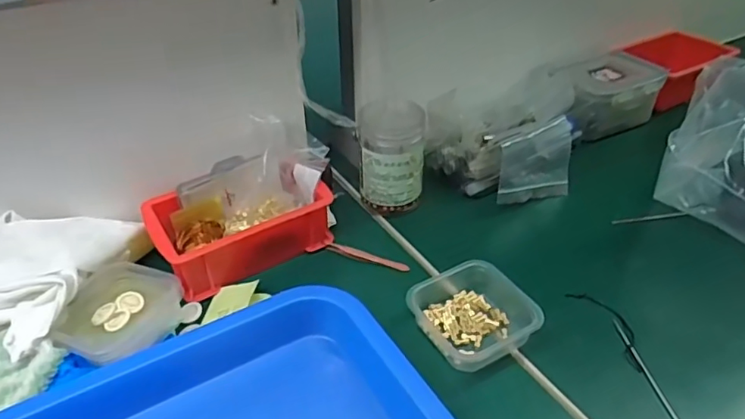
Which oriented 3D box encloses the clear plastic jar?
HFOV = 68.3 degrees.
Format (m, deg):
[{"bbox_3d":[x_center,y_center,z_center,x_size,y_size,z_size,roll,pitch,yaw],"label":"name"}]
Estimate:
[{"bbox_3d":[0.018,-0.052,0.538,0.066,0.096,0.066,0,37,1],"label":"clear plastic jar"}]

